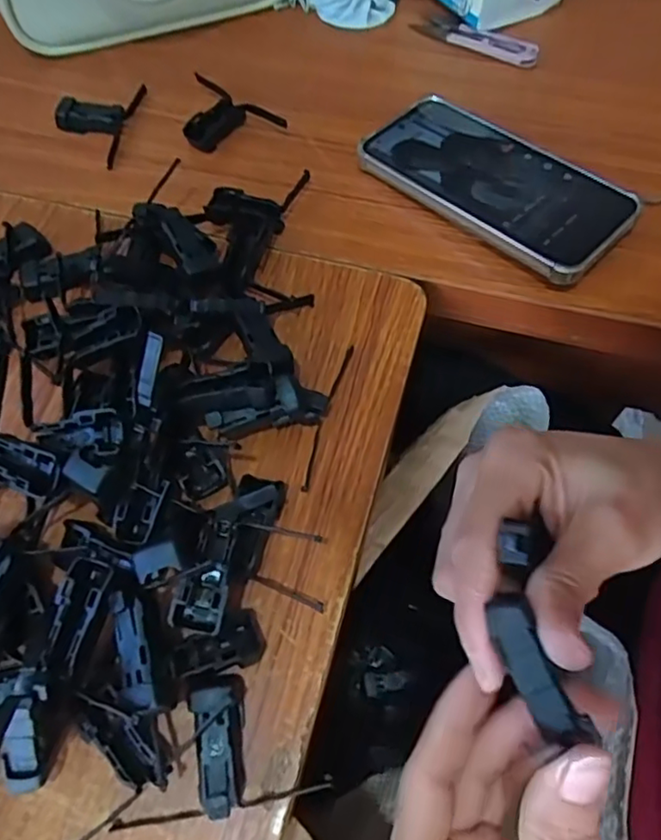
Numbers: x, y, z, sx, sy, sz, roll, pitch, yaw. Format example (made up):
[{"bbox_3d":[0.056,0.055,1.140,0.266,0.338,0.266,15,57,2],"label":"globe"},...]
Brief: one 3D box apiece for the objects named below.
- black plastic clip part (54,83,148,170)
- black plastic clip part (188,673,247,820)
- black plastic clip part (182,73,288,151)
[{"bbox_3d":[-0.168,-0.214,0.430,0.050,0.016,0.080,7,62,4],"label":"black plastic clip part"},{"bbox_3d":[-0.044,0.129,0.245,0.020,0.015,0.050,-9,62,-4],"label":"black plastic clip part"},{"bbox_3d":[-0.079,-0.210,0.426,0.081,0.015,0.050,36,68,17],"label":"black plastic clip part"}]

